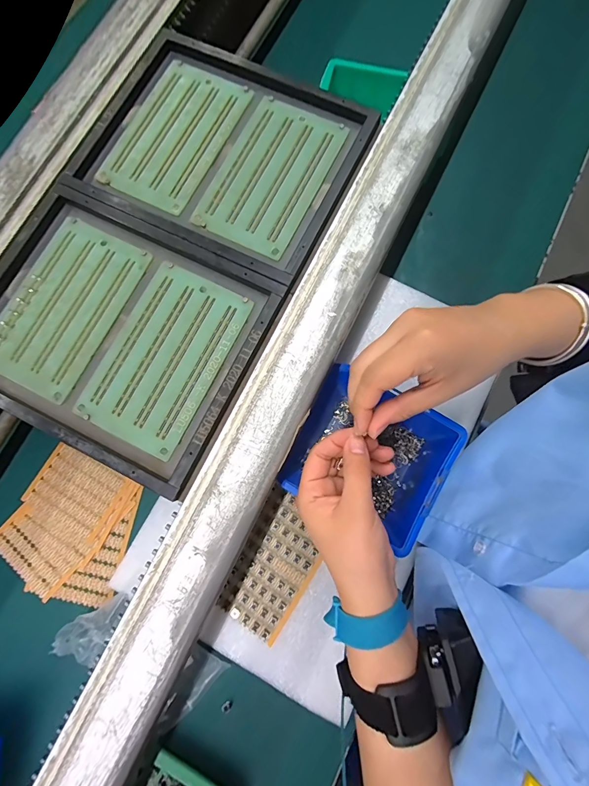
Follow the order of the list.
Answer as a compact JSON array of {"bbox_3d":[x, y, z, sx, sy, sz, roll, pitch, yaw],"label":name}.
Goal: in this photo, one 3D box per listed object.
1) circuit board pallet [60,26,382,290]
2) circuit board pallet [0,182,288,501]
[{"bbox_3d":[-0.061,-0.207,0.297,0.219,0.013,0.174,26,81,5],"label":"circuit board pallet"},{"bbox_3d":[-0.142,-0.051,0.270,0.219,0.012,0.176,26,81,5],"label":"circuit board pallet"}]

